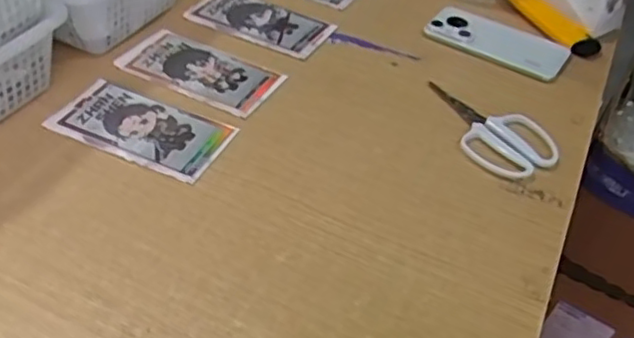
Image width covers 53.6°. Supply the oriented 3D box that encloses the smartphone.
[{"bbox_3d":[0.209,-0.153,0.726,0.158,0.014,0.087,30,49,23],"label":"smartphone"}]

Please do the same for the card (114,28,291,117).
[{"bbox_3d":[-0.124,-0.105,0.663,0.168,0.004,0.084,23,47,19],"label":"card"}]

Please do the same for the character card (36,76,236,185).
[{"bbox_3d":[-0.164,-0.040,0.588,0.161,0.004,0.083,20,46,15],"label":"character card"}]

